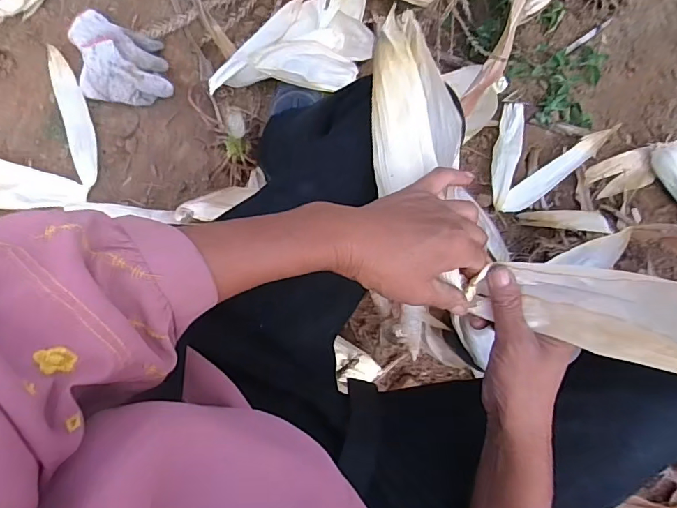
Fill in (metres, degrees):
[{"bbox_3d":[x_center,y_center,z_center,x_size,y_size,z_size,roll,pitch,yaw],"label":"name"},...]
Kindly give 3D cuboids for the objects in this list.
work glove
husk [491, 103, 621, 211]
[{"bbox_3d":[-0.355,-0.322,0.764,0.141,0.054,0.150,-9,88,-8],"label":"work glove"},{"bbox_3d":[0.361,-0.202,0.860,0.254,0.035,0.170,-38,93,-8],"label":"husk"}]

